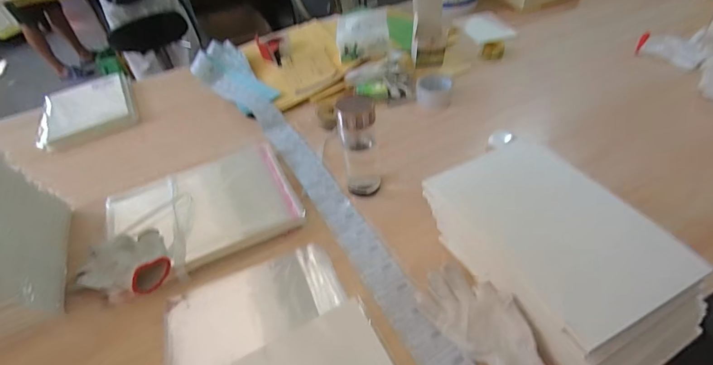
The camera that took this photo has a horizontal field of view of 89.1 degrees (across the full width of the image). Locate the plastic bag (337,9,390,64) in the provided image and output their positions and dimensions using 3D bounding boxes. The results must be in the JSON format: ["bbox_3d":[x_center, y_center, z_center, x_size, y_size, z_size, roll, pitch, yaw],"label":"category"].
[{"bbox_3d":[0.017,-0.416,1.013,0.142,0.095,0.135,-6,45,2],"label":"plastic bag"}]

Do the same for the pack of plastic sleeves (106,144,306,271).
[{"bbox_3d":[-0.281,0.045,0.669,0.319,0.028,0.239,-23,47,-15],"label":"pack of plastic sleeves"}]

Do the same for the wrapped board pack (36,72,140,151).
[{"bbox_3d":[-0.735,-0.209,0.994,0.225,0.033,0.303,-25,48,-17],"label":"wrapped board pack"}]

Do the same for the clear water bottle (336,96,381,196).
[{"bbox_3d":[0.007,-0.064,0.634,0.065,0.183,0.059,-11,45,-3],"label":"clear water bottle"}]

